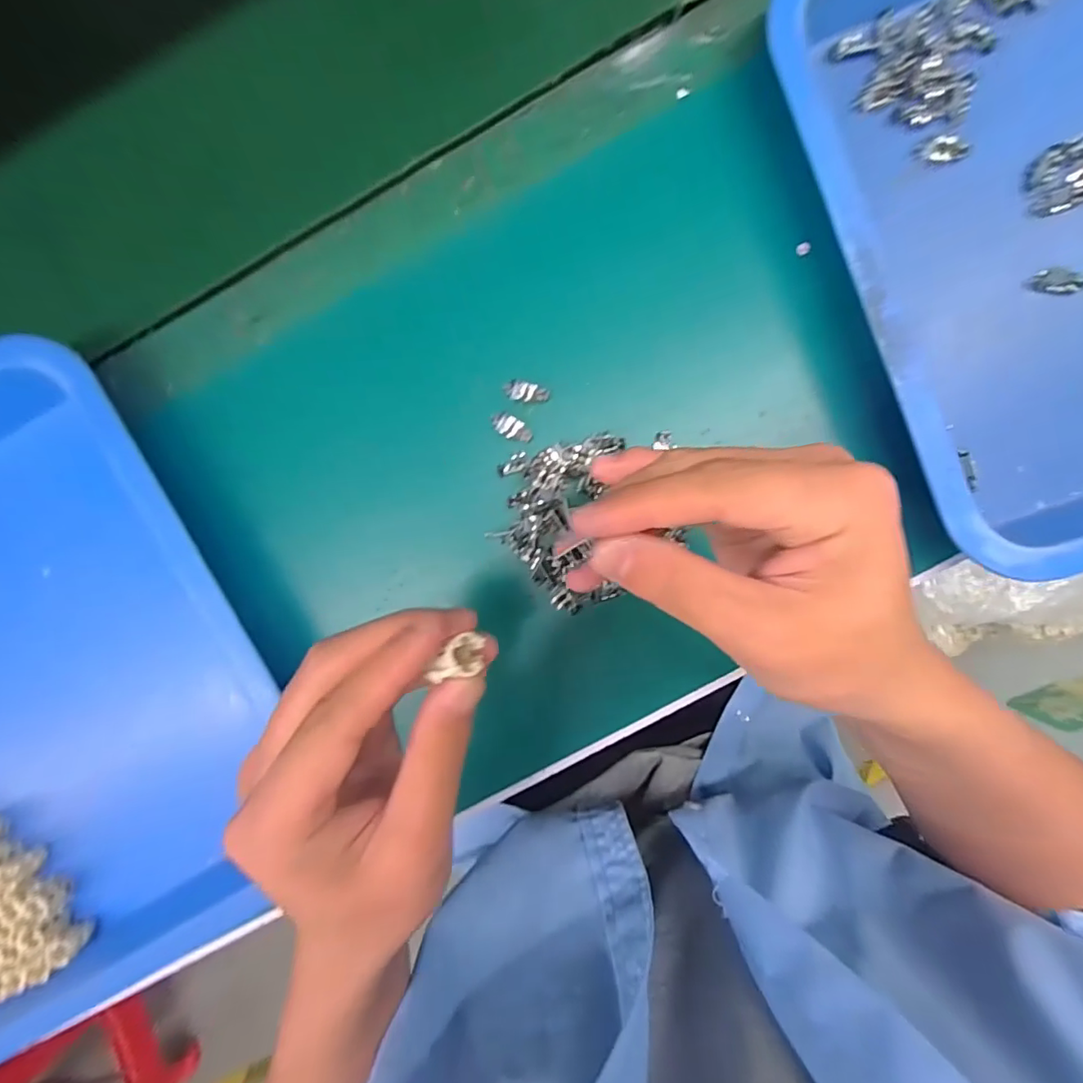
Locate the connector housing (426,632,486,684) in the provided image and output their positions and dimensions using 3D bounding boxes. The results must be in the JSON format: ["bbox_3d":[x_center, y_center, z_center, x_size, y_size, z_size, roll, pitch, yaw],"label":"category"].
[{"bbox_3d":[-0.028,0.039,0.178,0.018,0.010,0.013,-13,89,3],"label":"connector housing"}]

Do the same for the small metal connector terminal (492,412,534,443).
[{"bbox_3d":[-0.017,-0.066,0.312,0.026,0.007,0.013,29,92,3],"label":"small metal connector terminal"}]

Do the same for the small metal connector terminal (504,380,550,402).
[{"bbox_3d":[-0.008,-0.087,0.312,0.026,0.004,0.012,6,90,-12],"label":"small metal connector terminal"}]

